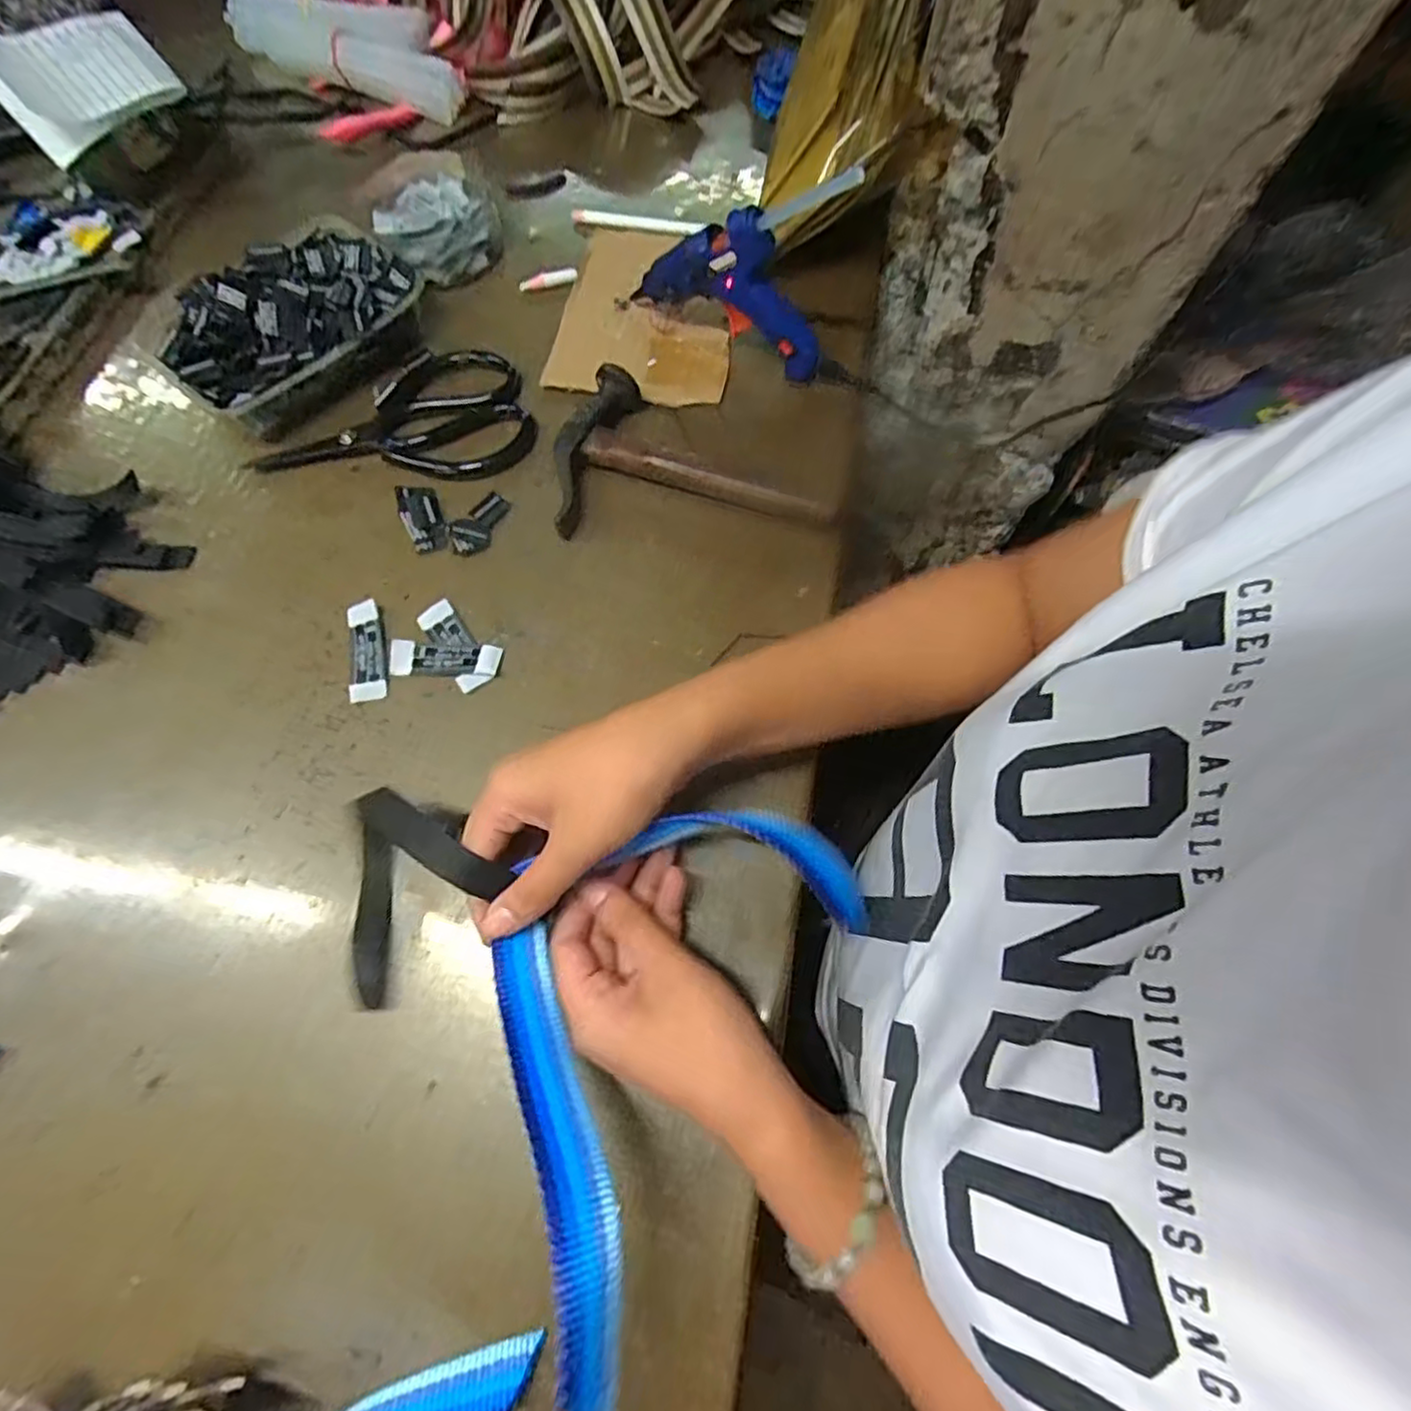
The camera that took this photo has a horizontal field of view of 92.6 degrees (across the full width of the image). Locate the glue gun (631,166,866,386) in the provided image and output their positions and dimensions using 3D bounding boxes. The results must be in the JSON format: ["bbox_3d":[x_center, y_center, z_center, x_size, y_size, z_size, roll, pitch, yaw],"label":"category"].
[{"bbox_3d":[0.017,-0.284,0.430,0.136,0.124,0.025,27,70,9],"label":"glue gun"}]

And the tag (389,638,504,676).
[{"bbox_3d":[-0.152,-0.028,0.393,0.064,0.005,0.020,4,68,0],"label":"tag"}]

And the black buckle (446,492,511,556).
[{"bbox_3d":[-0.145,-0.117,0.429,0.027,0.004,0.051,24,70,8],"label":"black buckle"}]

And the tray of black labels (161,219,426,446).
[{"bbox_3d":[-0.280,-0.263,0.464,0.122,0.039,0.170,36,72,12],"label":"tray of black labels"}]

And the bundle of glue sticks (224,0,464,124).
[{"bbox_3d":[-0.318,-0.587,0.593,0.247,0.039,0.072,26,71,10],"label":"bundle of glue sticks"}]

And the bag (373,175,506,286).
[{"bbox_3d":[-0.202,-0.368,0.514,0.092,0.027,0.081,39,73,13],"label":"bag"}]

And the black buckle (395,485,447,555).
[{"bbox_3d":[-0.180,-0.119,0.426,0.024,0.011,0.048,-20,70,-9],"label":"black buckle"}]

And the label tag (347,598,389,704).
[{"bbox_3d":[-0.199,-0.032,0.396,0.021,0.005,0.063,-12,69,-6],"label":"label tag"}]

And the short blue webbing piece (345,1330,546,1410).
[{"bbox_3d":[-0.109,0.273,0.261,0.087,0.027,0.009,-10,112,-8],"label":"short blue webbing piece"}]

